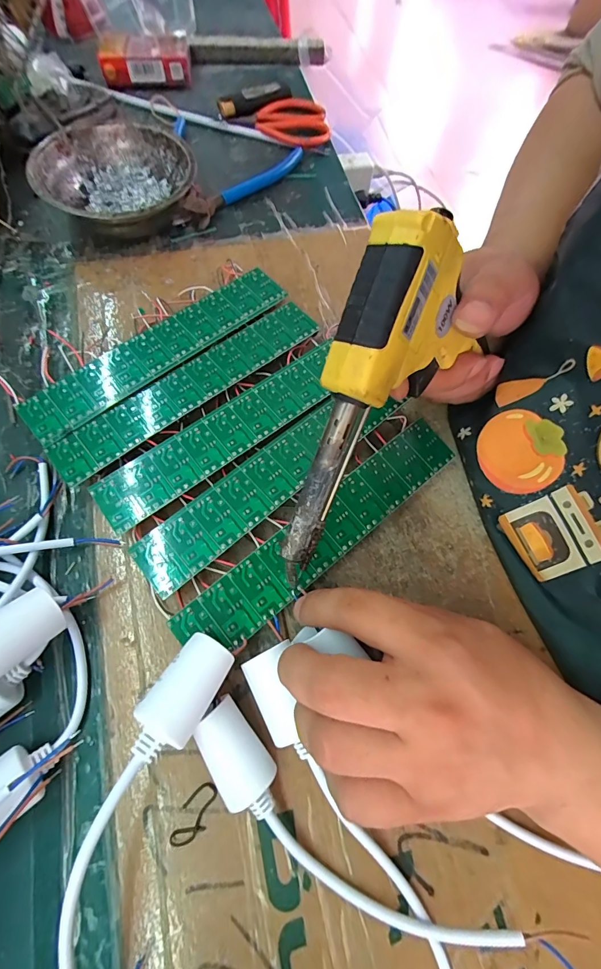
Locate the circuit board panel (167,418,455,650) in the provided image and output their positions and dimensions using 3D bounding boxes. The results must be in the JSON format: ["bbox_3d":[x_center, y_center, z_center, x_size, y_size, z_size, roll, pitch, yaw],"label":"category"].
[{"bbox_3d":[0.016,0.028,0.238,0.198,0.004,0.035,-37,80,-16],"label":"circuit board panel"}]

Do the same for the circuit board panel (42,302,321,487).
[{"bbox_3d":[-0.074,-0.070,0.269,0.198,0.004,0.035,-38,72,-17],"label":"circuit board panel"}]

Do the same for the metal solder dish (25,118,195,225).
[{"bbox_3d":[-0.151,-0.250,0.330,0.120,0.043,0.118,1,71,-2],"label":"metal solder dish"}]

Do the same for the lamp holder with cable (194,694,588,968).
[{"bbox_3d":[0.027,0.173,0.180,0.187,0.028,0.048,30,70,9],"label":"lamp holder with cable"}]

